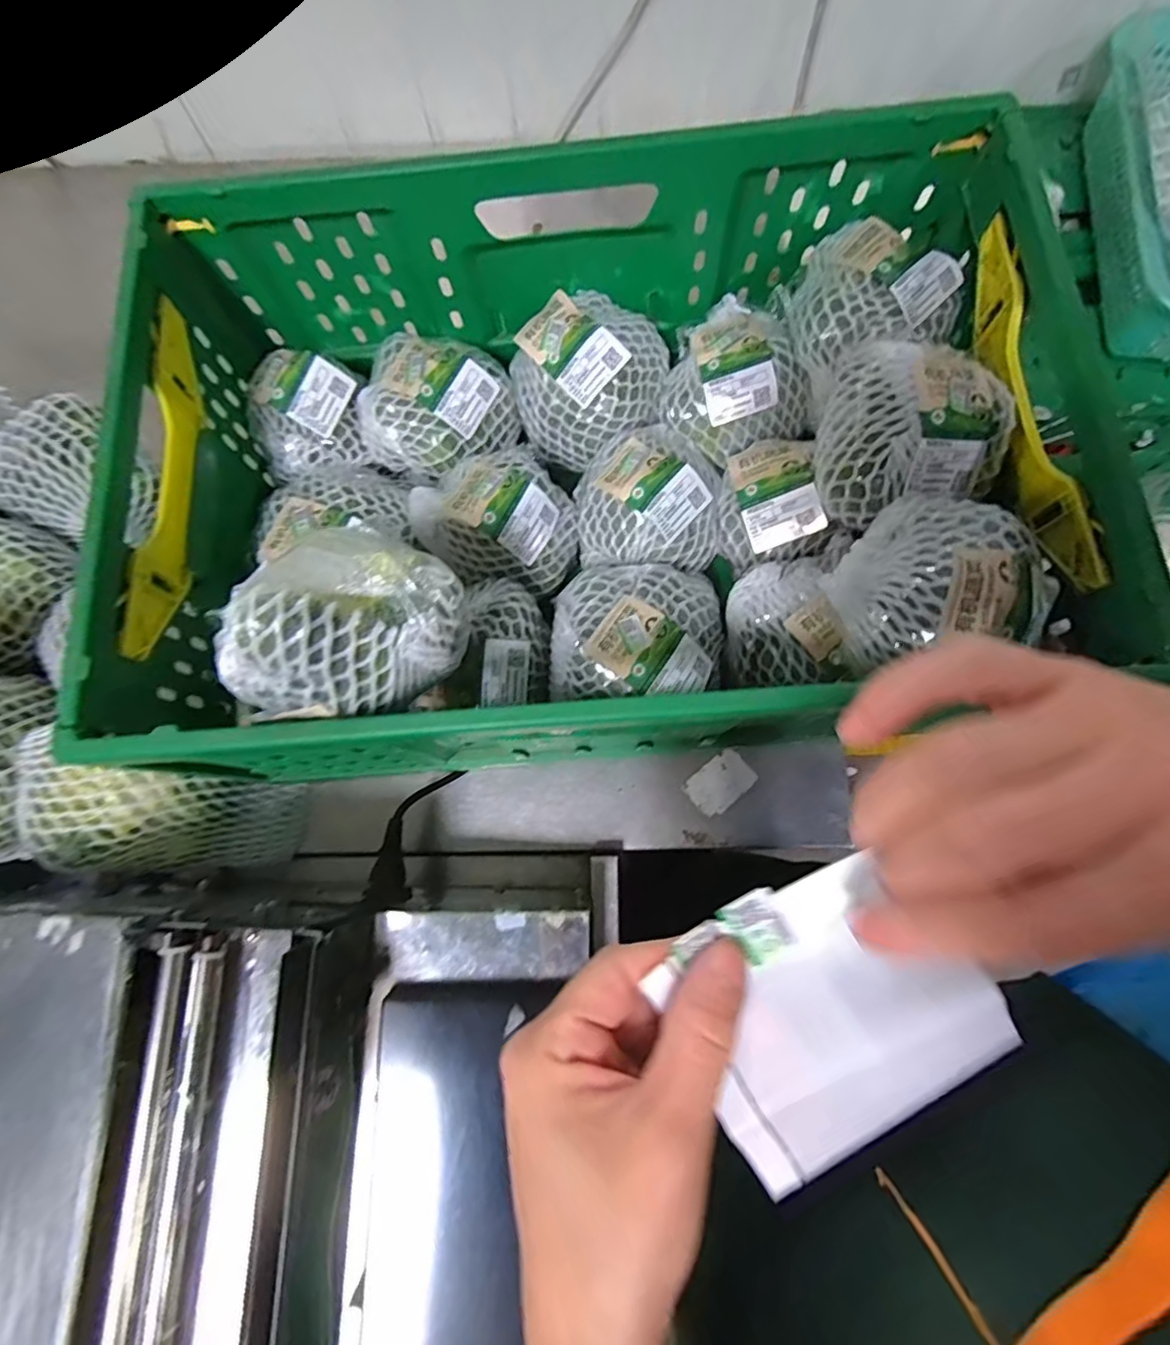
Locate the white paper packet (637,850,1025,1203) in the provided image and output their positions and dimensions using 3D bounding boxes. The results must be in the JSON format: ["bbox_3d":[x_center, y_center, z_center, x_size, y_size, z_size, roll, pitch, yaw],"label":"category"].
[{"bbox_3d":[0.077,0.105,0.181,0.090,0.009,0.078,-30,78,-6],"label":"white paper packet"}]

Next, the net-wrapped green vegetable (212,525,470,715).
[{"bbox_3d":[-0.126,-0.027,0.304,0.097,0.086,0.119,26,78,7],"label":"net-wrapped green vegetable"}]

